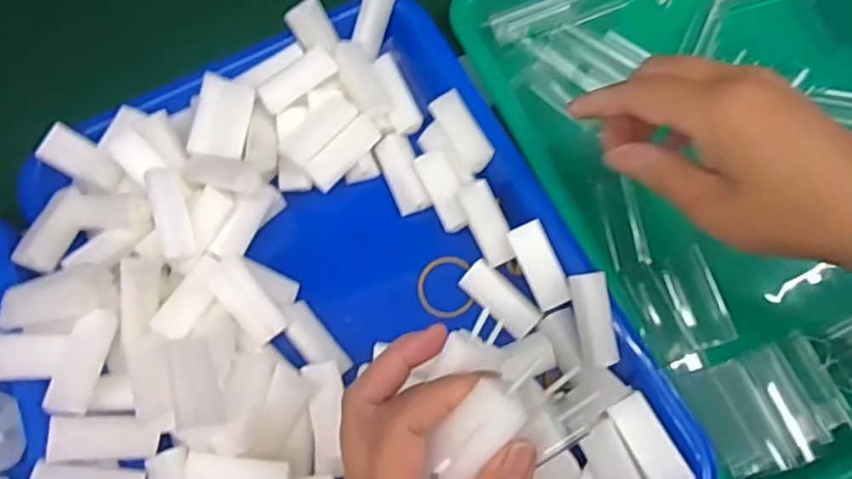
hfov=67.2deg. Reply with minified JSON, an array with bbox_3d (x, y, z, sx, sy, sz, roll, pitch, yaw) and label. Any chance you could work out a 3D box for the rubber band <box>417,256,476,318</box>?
[{"bbox_3d":[0.011,0.026,0.352,0.029,0.004,0.034,-4,72,-1],"label":"rubber band"}]

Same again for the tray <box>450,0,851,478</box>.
[{"bbox_3d":[0.196,-0.043,0.374,0.250,0.045,0.354,-25,73,-8],"label":"tray"}]

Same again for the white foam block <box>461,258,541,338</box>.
[{"bbox_3d":[0.040,0.032,0.343,0.019,0.007,0.044,-43,77,-12],"label":"white foam block"}]

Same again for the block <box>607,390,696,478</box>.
[{"bbox_3d":[0.105,0.096,0.302,0.019,0.008,0.045,-31,78,12],"label":"block"}]

